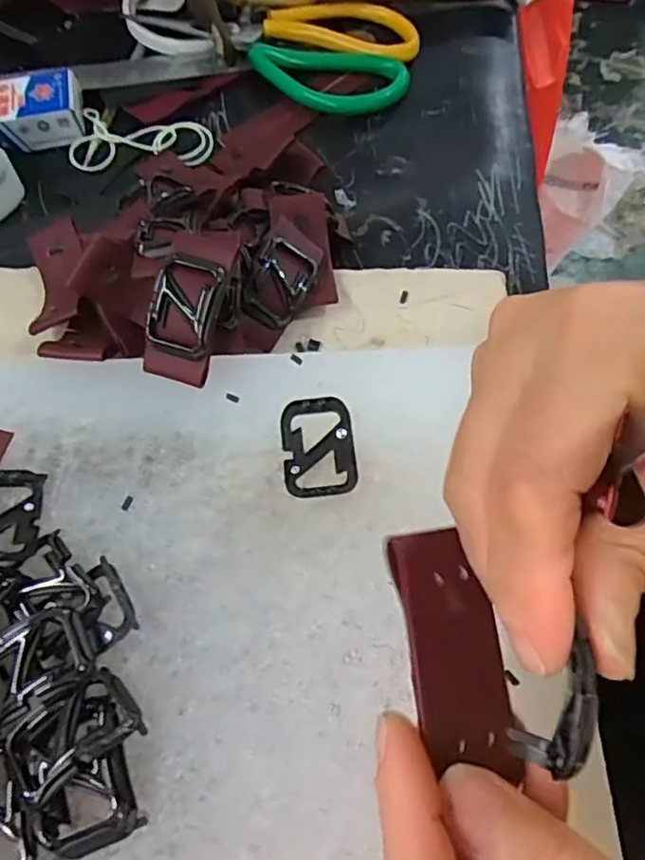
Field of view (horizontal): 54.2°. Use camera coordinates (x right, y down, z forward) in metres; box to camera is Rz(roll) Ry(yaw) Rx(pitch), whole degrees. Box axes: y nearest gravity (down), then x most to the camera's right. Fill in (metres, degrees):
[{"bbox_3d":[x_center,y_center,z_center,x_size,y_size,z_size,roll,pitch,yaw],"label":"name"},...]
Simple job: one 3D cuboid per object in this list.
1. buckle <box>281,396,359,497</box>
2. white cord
[{"bbox_3d":[-0.002,0.007,0.241,0.027,0.008,0.040,-5,65,-2],"label":"buckle"},{"bbox_3d":[-0.109,-0.174,0.382,0.082,0.006,0.045,5,65,3],"label":"white cord"}]

